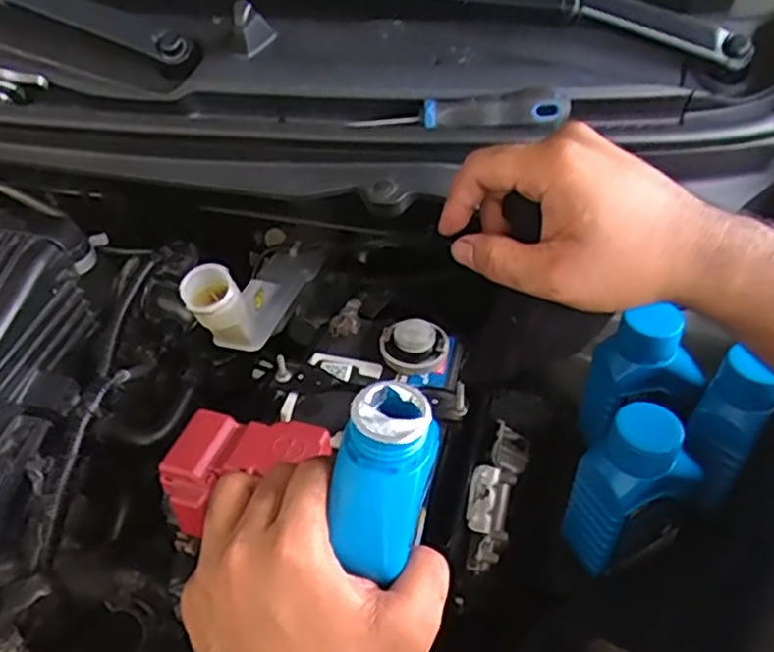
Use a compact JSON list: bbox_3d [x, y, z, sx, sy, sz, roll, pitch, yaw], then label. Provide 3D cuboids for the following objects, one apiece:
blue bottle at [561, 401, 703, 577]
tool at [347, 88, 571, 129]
[{"bbox_3d":[0.154,0.102,0.428,0.073,0.120,0.049,-18,46,-17],"label":"blue bottle"},{"bbox_3d":[0.048,-0.141,0.451,0.136,0.020,0.017,-1,43,0],"label":"tool"}]

